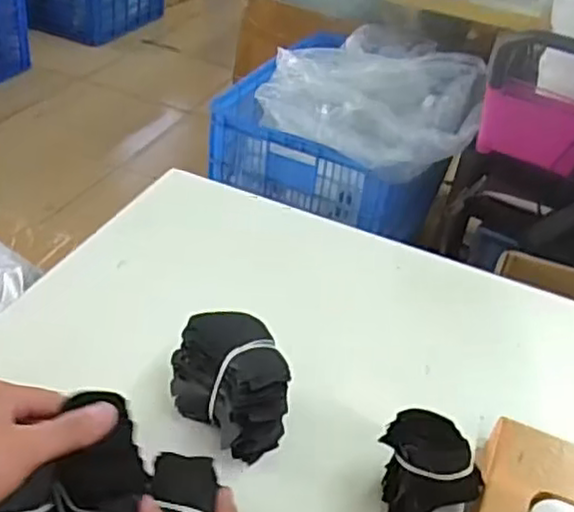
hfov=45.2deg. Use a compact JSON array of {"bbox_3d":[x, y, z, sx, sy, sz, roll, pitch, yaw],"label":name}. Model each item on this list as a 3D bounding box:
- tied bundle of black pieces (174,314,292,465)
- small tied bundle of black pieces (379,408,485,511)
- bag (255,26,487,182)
[{"bbox_3d":[-0.035,0.092,0.499,0.066,0.075,0.093,-27,49,-36],"label":"tied bundle of black pieces"},{"bbox_3d":[0.099,0.142,0.461,0.066,0.077,0.039,-7,40,-17],"label":"small tied bundle of black pieces"},{"bbox_3d":[0.230,-0.359,1.470,0.399,0.125,0.568,23,40,20],"label":"bag"}]

